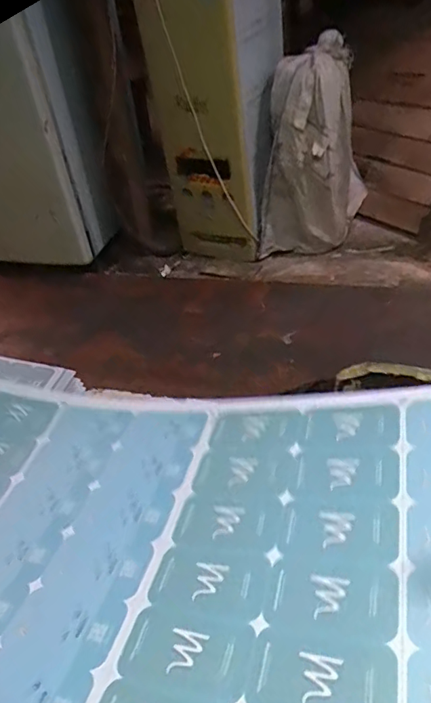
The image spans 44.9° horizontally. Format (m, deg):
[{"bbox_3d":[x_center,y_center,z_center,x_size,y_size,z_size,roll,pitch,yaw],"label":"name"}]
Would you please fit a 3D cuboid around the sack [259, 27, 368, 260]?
[{"bbox_3d":[0.297,-0.585,1.540,0.281,0.553,0.267,9,45,12],"label":"sack"}]

